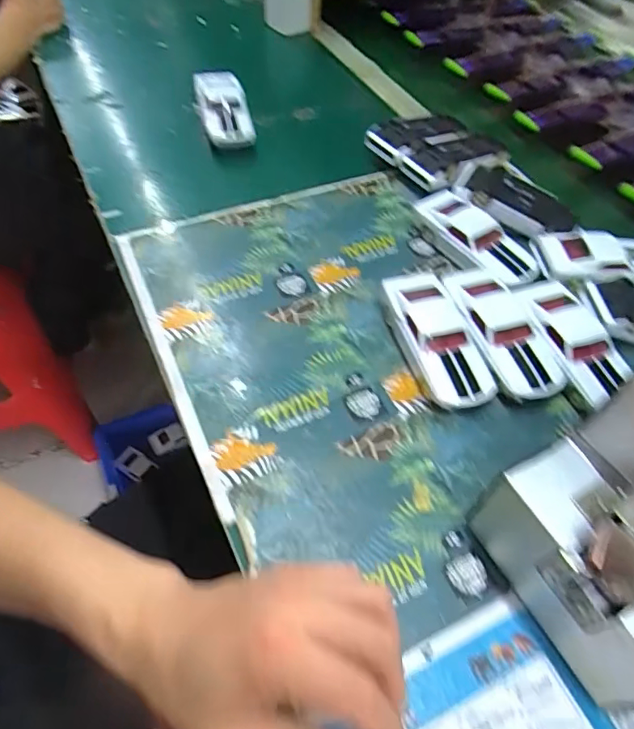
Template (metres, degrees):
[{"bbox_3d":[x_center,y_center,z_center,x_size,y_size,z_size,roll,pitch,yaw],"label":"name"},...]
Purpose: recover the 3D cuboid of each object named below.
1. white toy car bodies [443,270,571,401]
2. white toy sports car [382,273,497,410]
[{"bbox_3d":[0.151,-0.024,0.425,0.055,0.033,0.126,-13,56,-14],"label":"white toy car bodies"},{"bbox_3d":[0.096,-0.020,0.418,0.053,0.035,0.130,-15,56,-14],"label":"white toy sports car"}]

